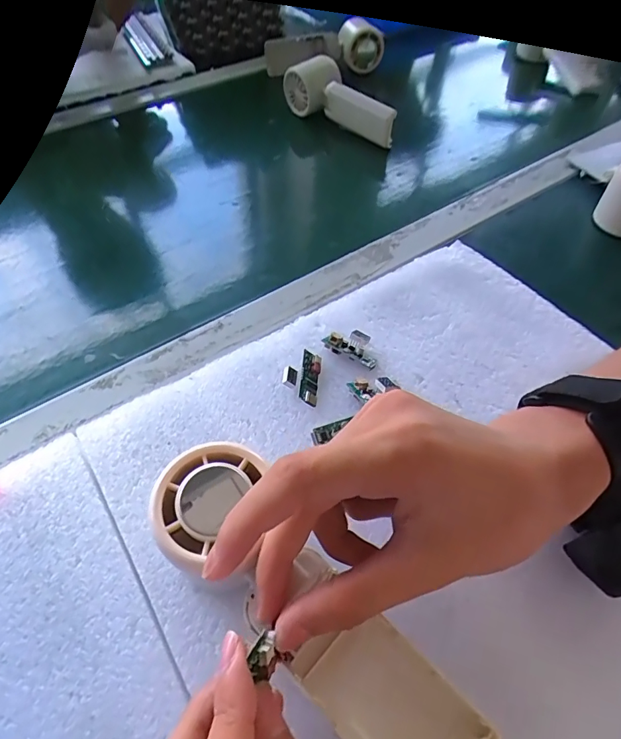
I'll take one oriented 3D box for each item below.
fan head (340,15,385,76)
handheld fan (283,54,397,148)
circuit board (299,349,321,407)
[{"bbox_3d":[0.076,-0.493,0.677,0.063,0.057,0.077,0,53,0],"label":"fan head"},{"bbox_3d":[0.030,-0.322,0.534,0.058,0.066,0.163,-23,57,-16],"label":"handheld fan"},{"bbox_3d":[0.000,0.005,0.284,0.013,0.005,0.038,23,53,-23],"label":"circuit board"}]

